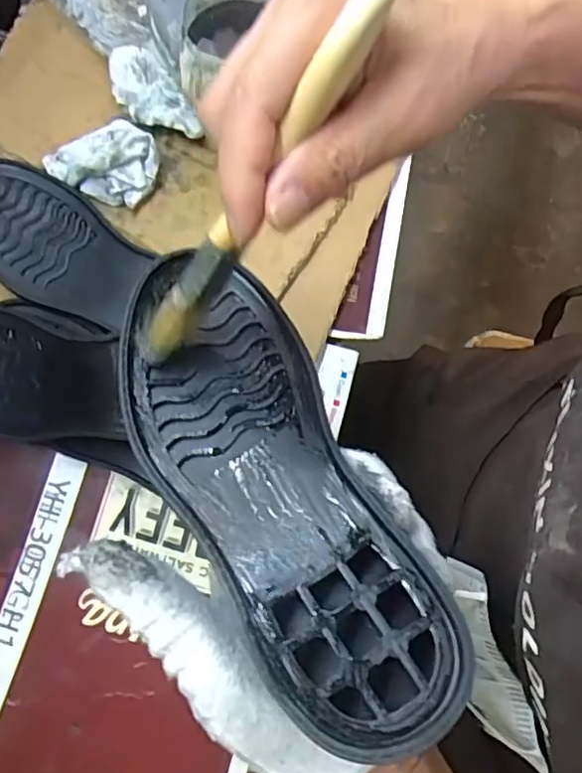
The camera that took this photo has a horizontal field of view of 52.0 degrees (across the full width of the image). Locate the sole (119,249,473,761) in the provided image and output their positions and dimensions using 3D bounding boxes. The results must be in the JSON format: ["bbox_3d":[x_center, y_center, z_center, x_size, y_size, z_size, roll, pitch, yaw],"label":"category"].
[{"bbox_3d":[-0.011,0.027,0.219,0.071,0.026,0.196,-27,57,-6],"label":"sole"}]

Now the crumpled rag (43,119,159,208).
[{"bbox_3d":[-0.123,-0.150,0.390,0.060,0.025,0.067,-42,78,-9],"label":"crumpled rag"}]

